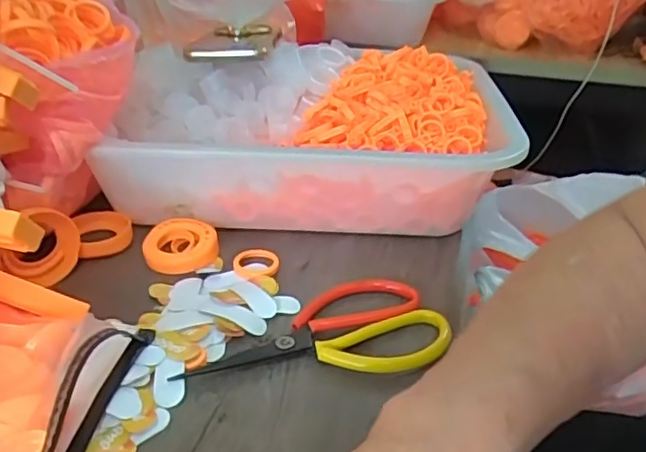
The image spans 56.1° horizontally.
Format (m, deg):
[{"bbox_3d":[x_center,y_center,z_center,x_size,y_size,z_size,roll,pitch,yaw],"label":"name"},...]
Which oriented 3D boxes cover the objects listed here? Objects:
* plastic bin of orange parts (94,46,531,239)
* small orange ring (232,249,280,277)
[{"bbox_3d":[-0.008,-0.078,0.556,0.334,0.112,0.219,5,33,1],"label":"plastic bin of orange parts"},{"bbox_3d":[-0.052,0.029,0.472,0.035,0.008,0.040,0,31,-4],"label":"small orange ring"}]

